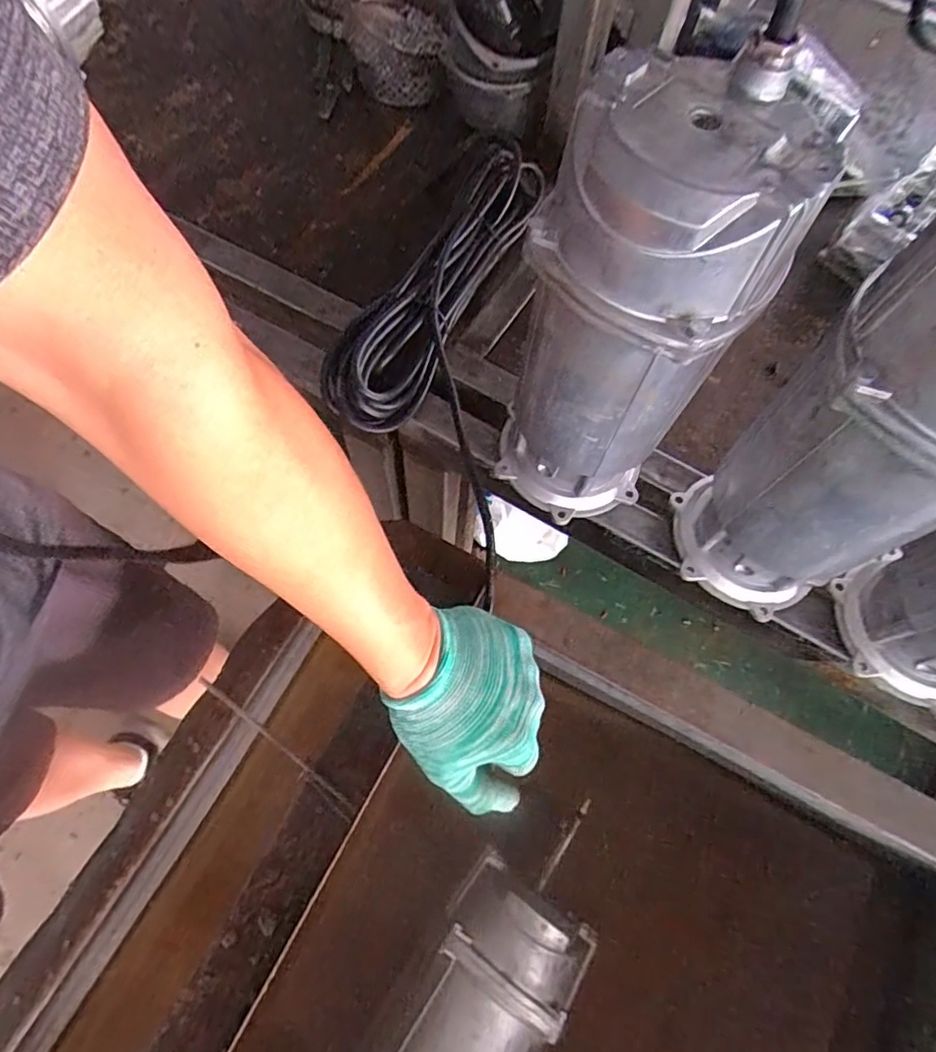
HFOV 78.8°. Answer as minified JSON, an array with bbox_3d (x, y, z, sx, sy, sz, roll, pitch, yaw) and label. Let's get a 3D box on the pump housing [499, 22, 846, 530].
[{"bbox_3d":[0.095,-0.115,0.385,0.126,0.301,0.110,25,68,8],"label":"pump housing"}]

